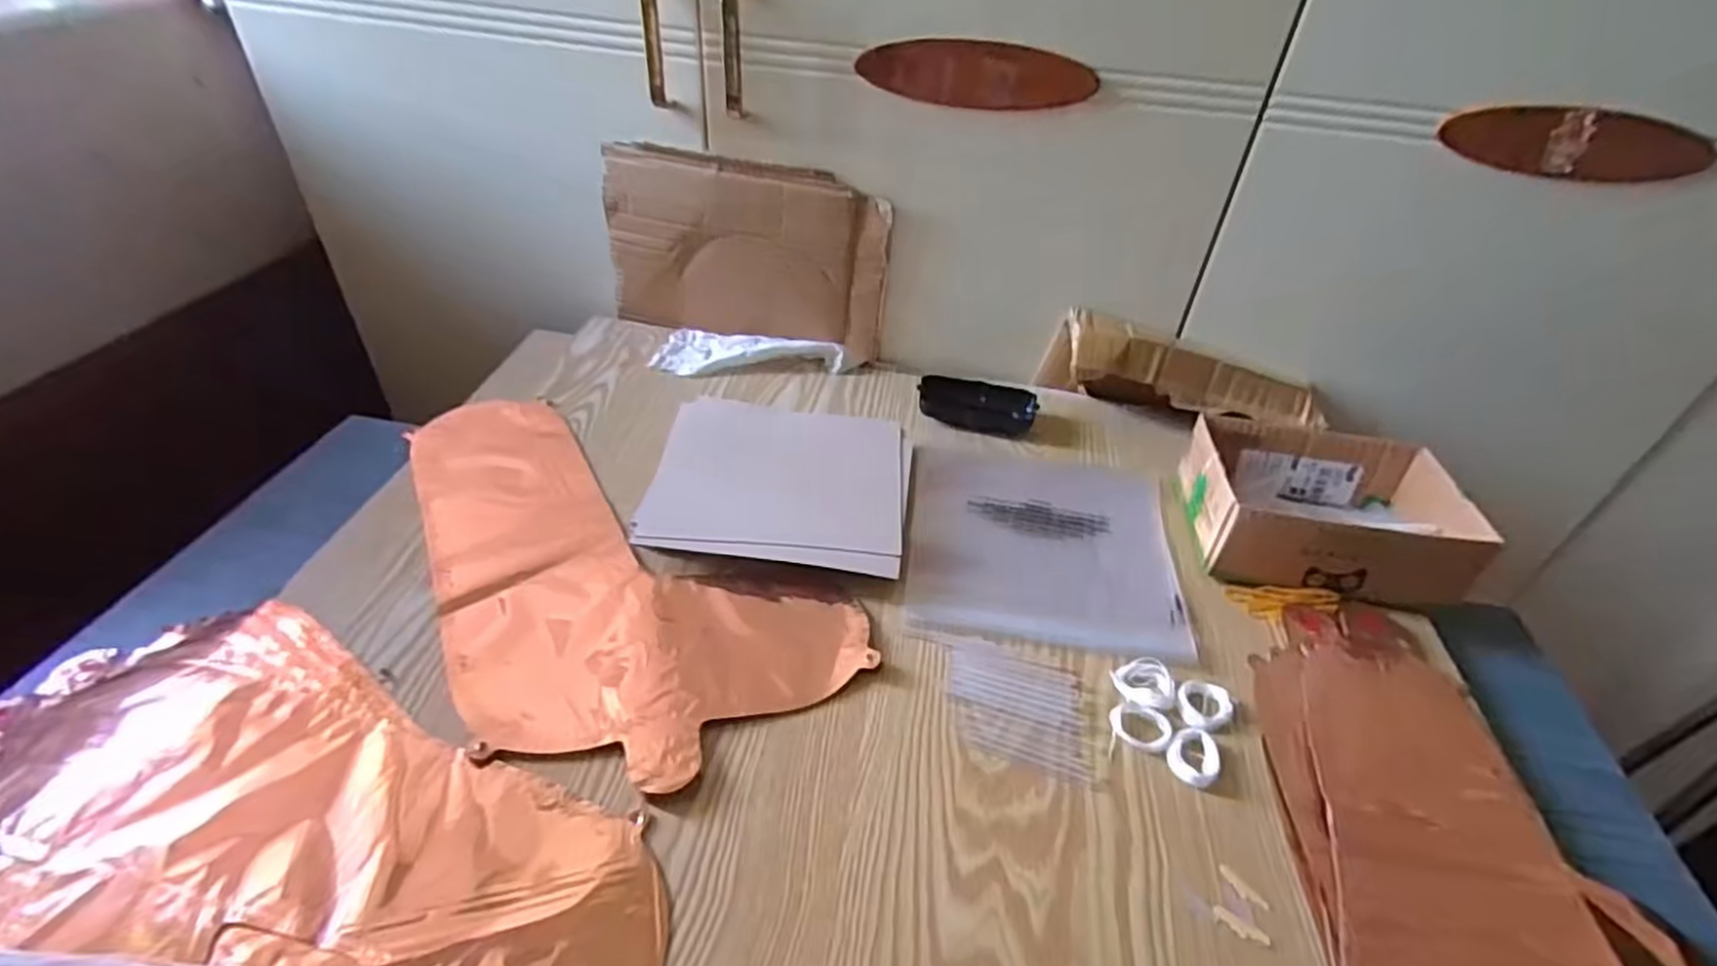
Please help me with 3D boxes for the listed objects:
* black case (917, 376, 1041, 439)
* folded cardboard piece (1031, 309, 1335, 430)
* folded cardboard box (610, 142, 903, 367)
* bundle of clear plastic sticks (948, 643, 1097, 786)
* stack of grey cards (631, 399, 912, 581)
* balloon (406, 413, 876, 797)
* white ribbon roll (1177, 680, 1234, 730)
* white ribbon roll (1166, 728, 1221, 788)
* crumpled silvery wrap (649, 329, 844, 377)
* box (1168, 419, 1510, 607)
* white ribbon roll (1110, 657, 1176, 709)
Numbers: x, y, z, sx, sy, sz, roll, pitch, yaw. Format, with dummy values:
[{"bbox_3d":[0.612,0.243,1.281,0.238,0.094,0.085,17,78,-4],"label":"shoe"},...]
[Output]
[{"bbox_3d":[0.112,-0.073,0.704,0.107,0.028,0.041,6,40,1],"label":"black case"},{"bbox_3d":[0.307,-0.101,0.714,0.246,0.082,0.065,7,40,3],"label":"folded cardboard piece"},{"bbox_3d":[-0.108,-0.216,0.729,0.270,0.175,0.025,11,40,6],"label":"folded cardboard box"},{"bbox_3d":[0.102,0.138,0.470,0.094,0.004,0.077,16,41,12],"label":"bundle of clear plastic sticks"},{"bbox_3d":[-0.059,-0.003,0.603,0.196,0.021,0.169,7,40,3],"label":"stack of grey cards"},{"bbox_3d":[-0.199,0.042,0.547,0.220,0.009,0.409,-25,49,-31],"label":"balloon"},{"bbox_3d":[0.217,0.139,0.475,0.038,0.008,0.032,-15,44,-22],"label":"white ribbon roll"},{"bbox_3d":[0.199,0.163,0.447,0.029,0.010,0.033,8,40,4],"label":"white ribbon roll"},{"bbox_3d":[-0.109,-0.129,0.744,0.180,0.025,0.068,8,40,3],"label":"crumpled silvery wrap"},{"bbox_3d":[0.354,0.019,0.582,0.177,0.070,0.134,10,40,6],"label":"box"},{"bbox_3d":[0.186,0.131,0.488,0.037,0.010,0.036,3,40,-3],"label":"white ribbon roll"}]

